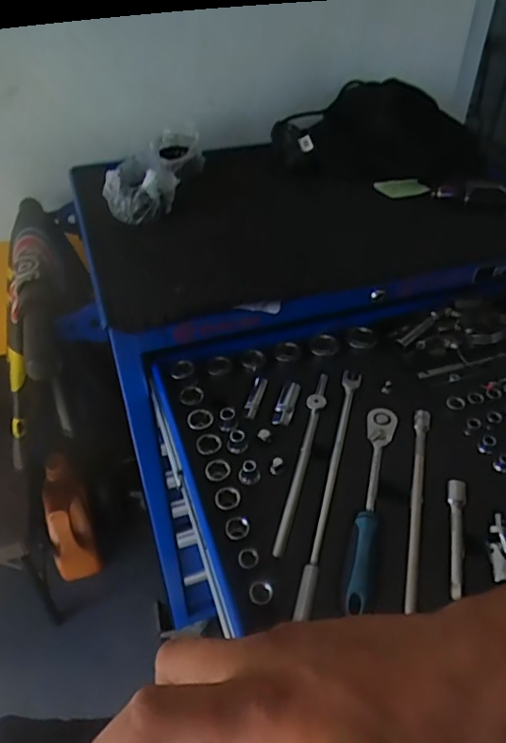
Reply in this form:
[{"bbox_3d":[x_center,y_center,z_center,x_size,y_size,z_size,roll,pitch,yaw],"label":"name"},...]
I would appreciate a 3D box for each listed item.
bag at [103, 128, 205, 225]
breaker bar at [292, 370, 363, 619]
[{"bbox_3d":[-0.150,-0.310,0.837,0.087,0.066,0.238,8,44,9],"label":"bag"},{"bbox_3d":[0.083,0.102,0.543,0.020,0.016,0.304,10,44,11],"label":"breaker bar"}]

